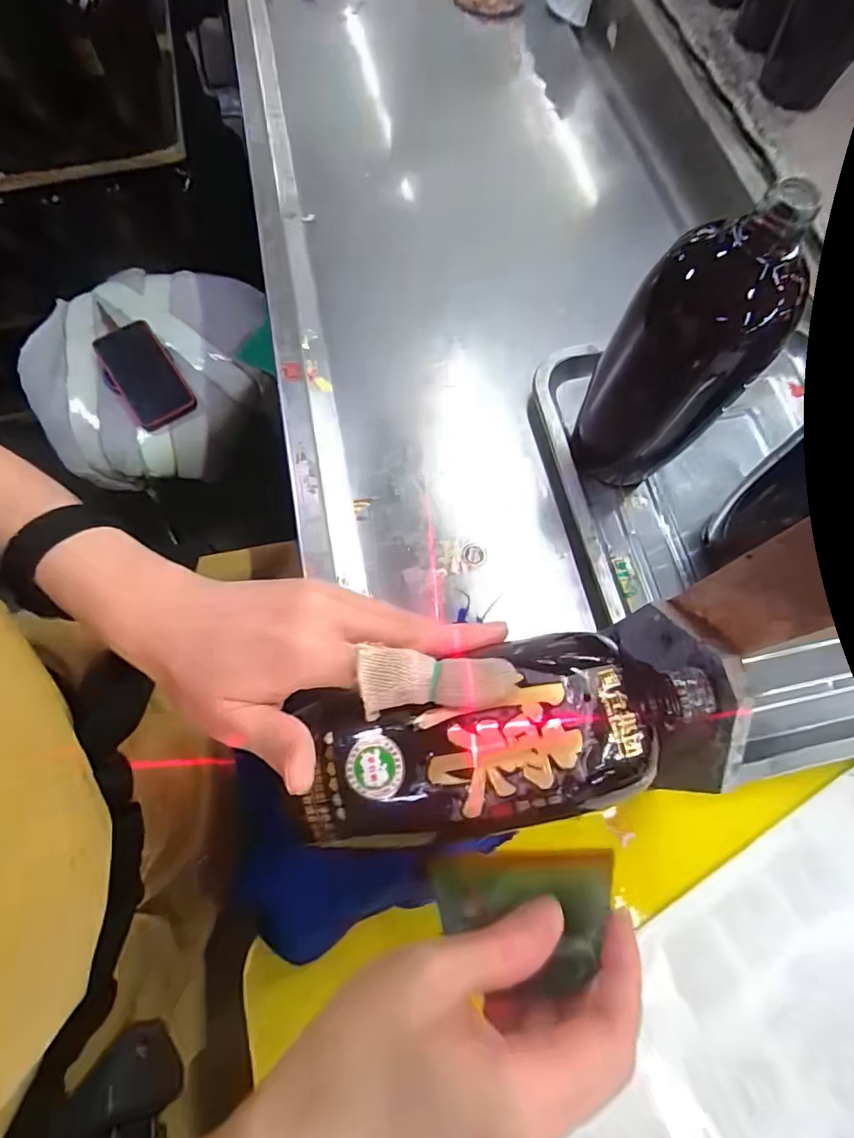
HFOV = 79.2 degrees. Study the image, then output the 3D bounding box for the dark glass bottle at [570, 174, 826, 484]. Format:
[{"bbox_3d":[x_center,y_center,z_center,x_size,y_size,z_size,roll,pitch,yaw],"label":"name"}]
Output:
[{"bbox_3d":[0.157,-0.129,0.330,0.068,0.199,0.064,-7,67,-5],"label":"dark glass bottle"}]

